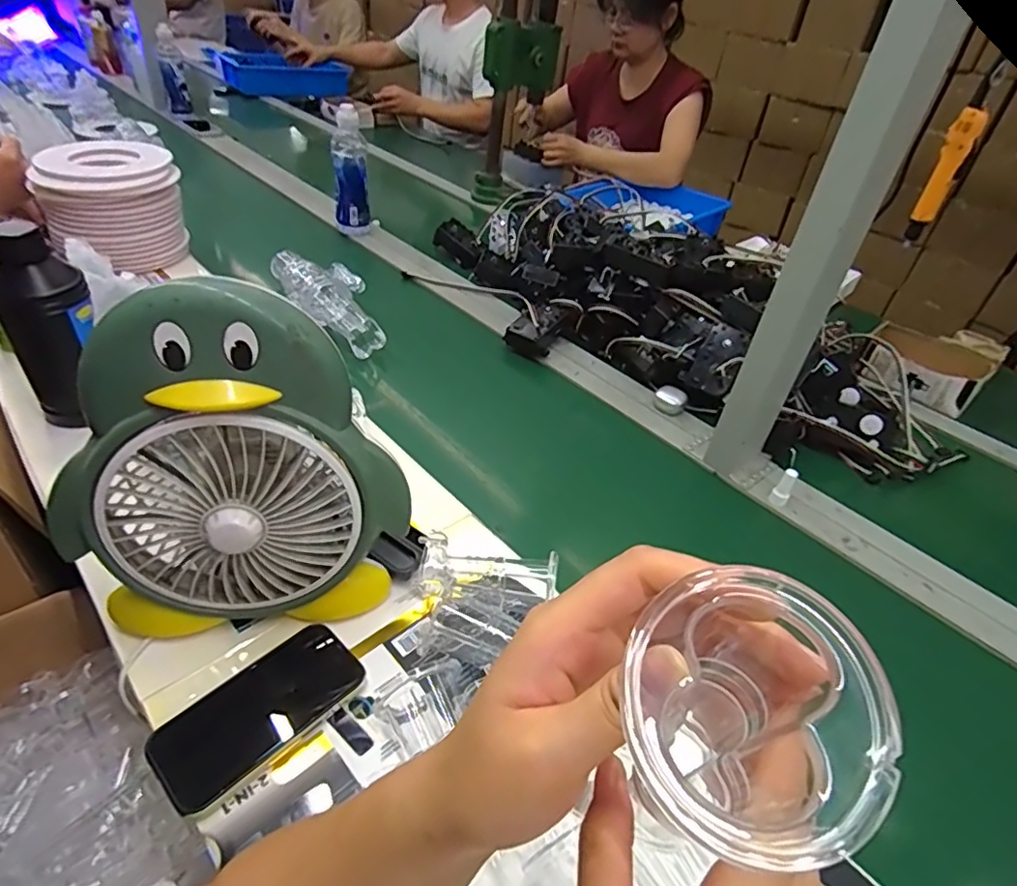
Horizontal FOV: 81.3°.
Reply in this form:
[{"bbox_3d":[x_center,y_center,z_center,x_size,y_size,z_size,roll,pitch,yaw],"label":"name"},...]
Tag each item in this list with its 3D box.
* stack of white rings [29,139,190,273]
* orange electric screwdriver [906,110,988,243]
[{"bbox_3d":[-0.677,-0.404,1.016,0.179,0.162,0.199,32,45,27],"label":"stack of white rings"},{"bbox_3d":[0.701,-0.426,0.958,0.045,0.196,0.033,32,45,27],"label":"orange electric screwdriver"}]

